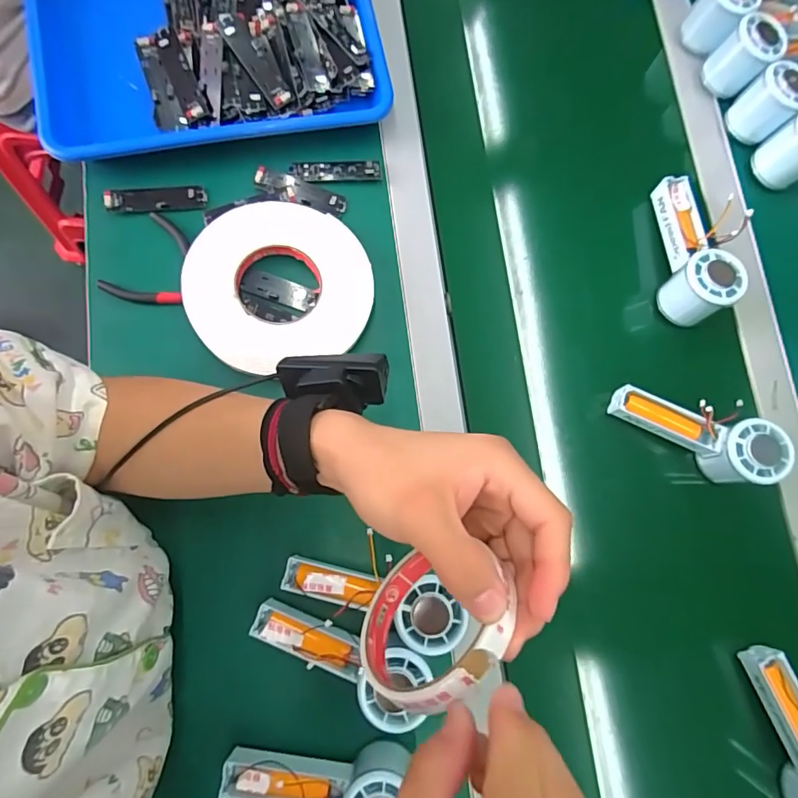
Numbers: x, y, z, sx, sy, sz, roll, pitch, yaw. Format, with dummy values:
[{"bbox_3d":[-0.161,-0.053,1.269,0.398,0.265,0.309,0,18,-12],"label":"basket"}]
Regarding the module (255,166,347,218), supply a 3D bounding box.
[{"bbox_3d":[-0.099,-0.209,0.488,0.091,0.009,0.025,18,78,4],"label":"module"}]

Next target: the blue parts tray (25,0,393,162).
[{"bbox_3d":[-0.197,-0.367,0.498,0.349,0.052,0.246,-13,77,-3],"label":"blue parts tray"}]

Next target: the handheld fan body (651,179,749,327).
[{"bbox_3d":[0.300,-0.155,0.506,0.053,0.066,0.152,-1,77,-1],"label":"handheld fan body"}]

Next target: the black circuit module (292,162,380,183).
[{"bbox_3d":[-0.065,-0.234,0.502,0.091,0.008,0.020,-3,77,-1],"label":"black circuit module"}]

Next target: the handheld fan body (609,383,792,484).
[{"bbox_3d":[0.275,0.036,0.464,0.147,0.061,0.053,18,78,4],"label":"handheld fan body"}]

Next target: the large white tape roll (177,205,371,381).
[{"bbox_3d":[-0.113,-0.109,0.458,0.170,0.019,0.157,-21,78,-5],"label":"large white tape roll"}]

